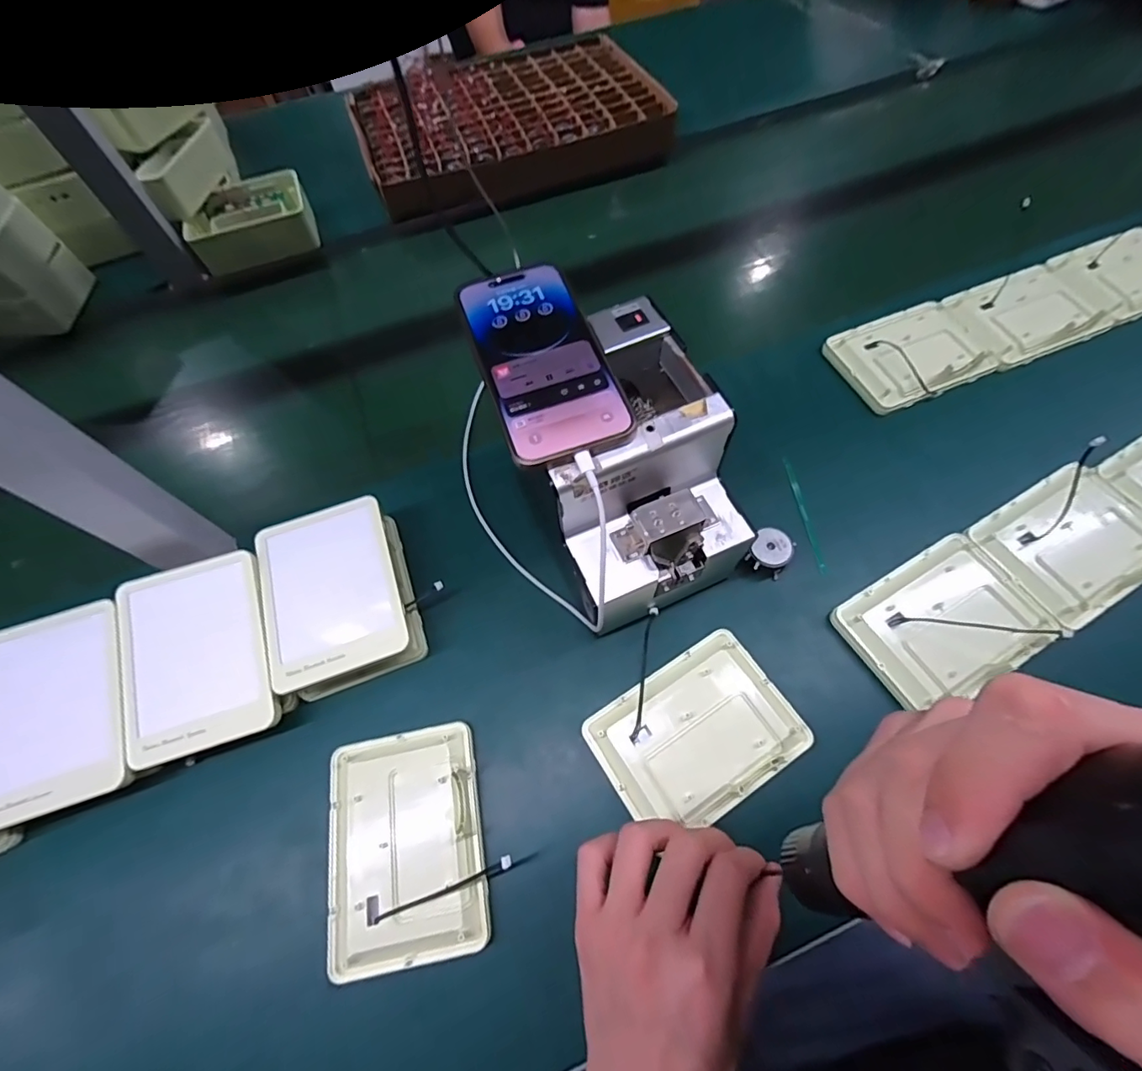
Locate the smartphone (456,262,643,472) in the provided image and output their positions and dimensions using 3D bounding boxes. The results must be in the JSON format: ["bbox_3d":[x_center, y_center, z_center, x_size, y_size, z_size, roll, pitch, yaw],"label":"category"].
[{"bbox_3d":[-0.020,-0.116,0.333,0.077,0.005,0.158,-19,66,-6],"label":"smartphone"}]

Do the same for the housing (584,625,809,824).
[{"bbox_3d":[0.088,0.138,0.362,0.133,0.016,0.097,-30,65,-11],"label":"housing"}]

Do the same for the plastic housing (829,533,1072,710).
[{"bbox_3d":[0.282,0.064,0.390,0.132,0.017,0.097,-29,64,-11],"label":"plastic housing"}]

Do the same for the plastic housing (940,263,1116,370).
[{"bbox_3d":[0.461,-0.226,0.523,0.132,0.020,0.096,-21,63,-7],"label":"plastic housing"}]

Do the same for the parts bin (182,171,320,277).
[{"bbox_3d":[-0.405,-0.404,0.660,0.142,0.051,0.108,-16,63,-5],"label":"parts bin"}]

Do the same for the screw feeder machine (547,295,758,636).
[{"bbox_3d":[0.041,-0.042,0.379,0.126,0.149,0.171,-22,63,-7],"label":"screw feeder machine"}]

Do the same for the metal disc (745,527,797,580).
[{"bbox_3d":[0.162,0.015,0.418,0.031,0.029,0.032,22,66,14],"label":"metal disc"}]

